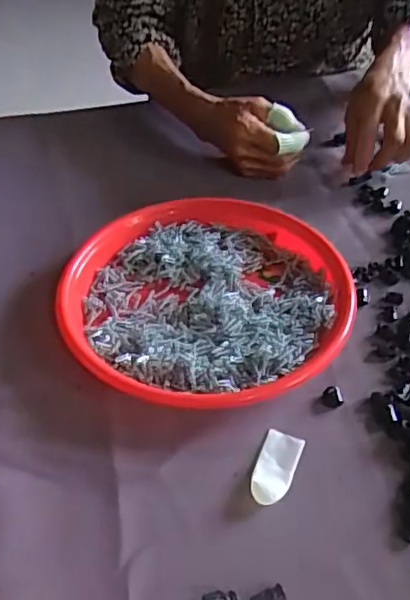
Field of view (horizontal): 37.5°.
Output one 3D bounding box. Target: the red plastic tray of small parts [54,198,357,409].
[{"bbox_3d":[0.004,-0.007,0.517,0.237,0.035,0.241,19,49,22],"label":"red plastic tray of small parts"}]

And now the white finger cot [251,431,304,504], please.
[{"bbox_3d":[0.048,0.114,0.414,0.026,0.009,0.055,14,48,18],"label":"white finger cot"}]

